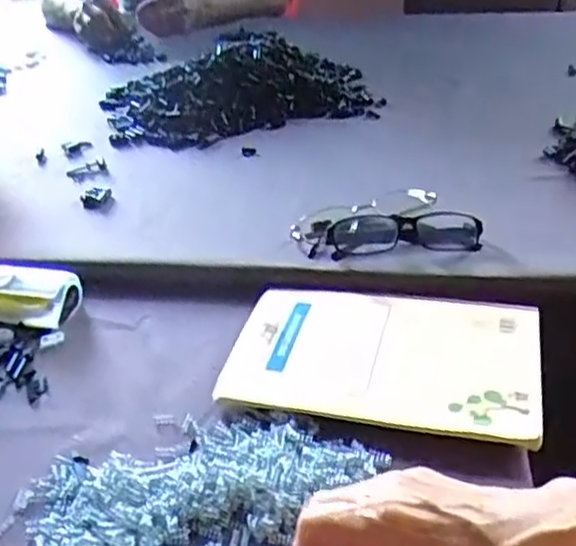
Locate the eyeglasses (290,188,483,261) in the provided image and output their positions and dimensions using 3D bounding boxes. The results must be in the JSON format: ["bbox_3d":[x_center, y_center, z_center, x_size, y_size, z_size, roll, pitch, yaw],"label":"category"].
[{"bbox_3d":[0.081,-0.042,0.599,0.151,0.027,0.082,-5,33,2],"label":"eyeglasses"}]

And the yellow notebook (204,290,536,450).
[{"bbox_3d":[0.066,0.050,0.481,0.203,0.014,0.135,5,35,16],"label":"yellow notebook"}]

